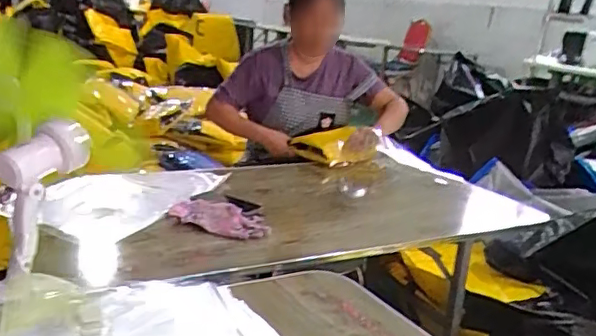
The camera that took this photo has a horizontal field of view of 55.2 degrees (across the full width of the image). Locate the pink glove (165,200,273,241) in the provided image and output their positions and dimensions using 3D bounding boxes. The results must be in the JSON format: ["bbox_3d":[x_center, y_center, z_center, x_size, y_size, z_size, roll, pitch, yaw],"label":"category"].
[{"bbox_3d":[-0.163,0.104,1.178,0.210,0.038,0.127,4,15,-3],"label":"pink glove"}]

